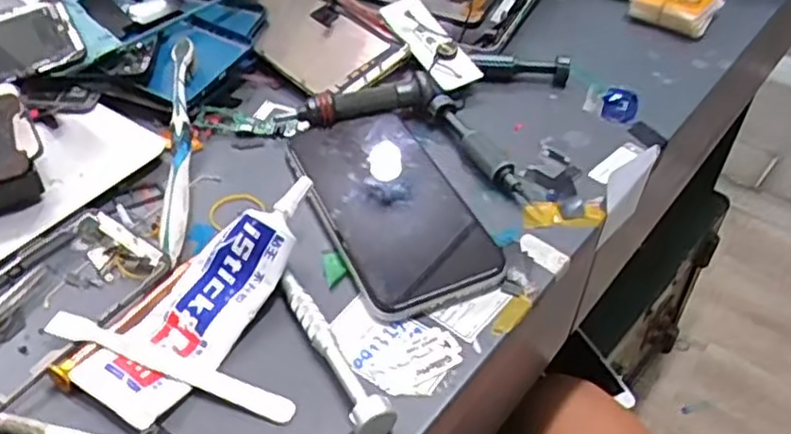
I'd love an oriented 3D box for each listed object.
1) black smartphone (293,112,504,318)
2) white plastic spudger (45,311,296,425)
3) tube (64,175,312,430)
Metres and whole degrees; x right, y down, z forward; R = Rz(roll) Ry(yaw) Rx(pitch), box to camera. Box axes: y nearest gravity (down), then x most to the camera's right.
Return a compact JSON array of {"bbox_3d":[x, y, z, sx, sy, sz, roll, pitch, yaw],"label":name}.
[{"bbox_3d":[-0.004,-0.008,0.396,0.072,0.015,0.147,-16,46,-18],"label":"black smartphone"},{"bbox_3d":[-0.102,0.064,0.317,0.121,0.006,0.013,16,46,15],"label":"white plastic spudger"},{"bbox_3d":[-0.086,0.033,0.334,0.044,0.031,0.131,25,49,23],"label":"tube"}]

